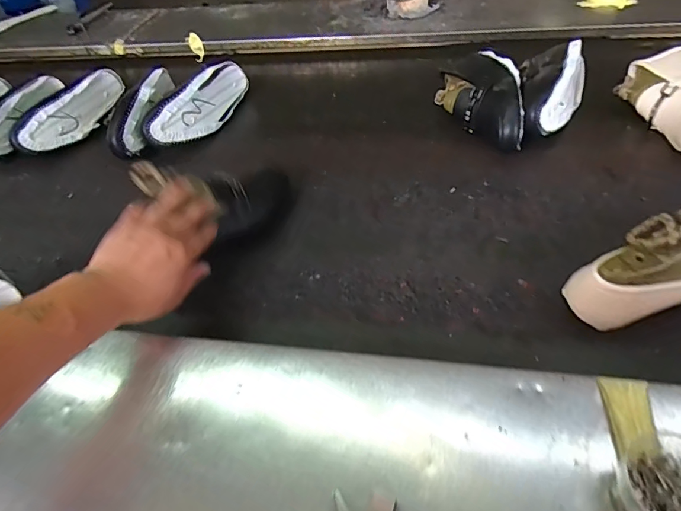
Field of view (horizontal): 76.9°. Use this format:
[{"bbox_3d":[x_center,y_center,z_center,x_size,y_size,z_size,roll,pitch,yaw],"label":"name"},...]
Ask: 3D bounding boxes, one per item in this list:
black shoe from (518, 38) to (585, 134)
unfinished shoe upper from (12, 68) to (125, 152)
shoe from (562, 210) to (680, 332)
[{"bbox_3d":[0.319,-0.253,0.647,0.091,0.067,0.215,16,52,20],"label":"black shoe"},{"bbox_3d":[-0.487,-0.261,0.774,0.075,0.060,0.218,6,51,13],"label":"unfinished shoe upper"},{"bbox_3d":[0.334,0.003,0.411,0.223,0.093,0.071,-15,48,-7],"label":"shoe"}]

